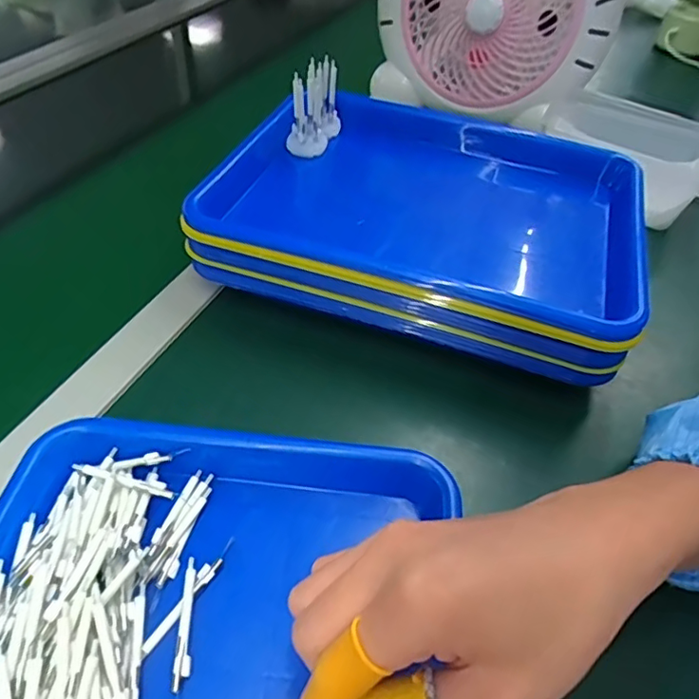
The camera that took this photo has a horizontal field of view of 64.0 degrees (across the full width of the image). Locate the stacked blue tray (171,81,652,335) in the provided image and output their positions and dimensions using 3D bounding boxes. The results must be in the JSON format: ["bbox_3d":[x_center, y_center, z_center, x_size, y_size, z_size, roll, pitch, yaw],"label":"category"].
[{"bbox_3d":[0.054,-0.113,0.473,0.344,0.083,0.233,17,48,11],"label":"stacked blue tray"}]

